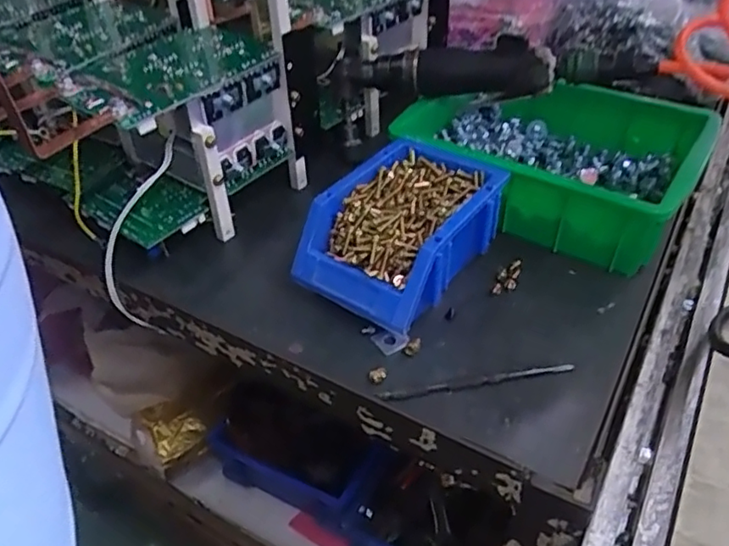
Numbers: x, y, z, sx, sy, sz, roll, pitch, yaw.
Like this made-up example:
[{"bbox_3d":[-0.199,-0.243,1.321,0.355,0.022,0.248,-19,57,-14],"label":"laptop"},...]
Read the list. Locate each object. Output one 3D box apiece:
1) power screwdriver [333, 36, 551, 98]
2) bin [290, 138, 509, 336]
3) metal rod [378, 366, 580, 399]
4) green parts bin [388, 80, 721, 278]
[{"bbox_3d":[0.071,-0.184,0.564,0.196,0.059,0.048,7,42,26],"label":"power screwdriver"},{"bbox_3d":[0.029,-0.030,0.476,0.114,0.069,0.154,30,50,30],"label":"bin"},{"bbox_3d":[0.075,0.073,0.405,0.131,0.006,0.007,-7,44,-8],"label":"metal rod"},{"bbox_3d":[0.168,-0.106,0.561,0.243,0.090,0.197,22,47,24],"label":"green parts bin"}]

